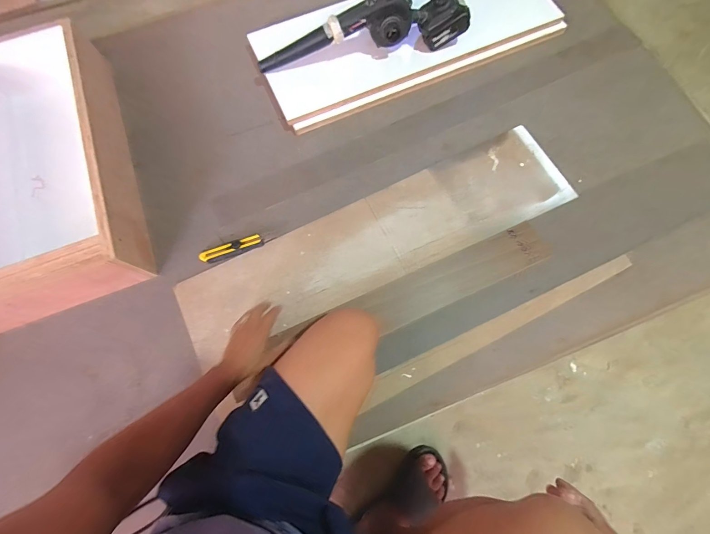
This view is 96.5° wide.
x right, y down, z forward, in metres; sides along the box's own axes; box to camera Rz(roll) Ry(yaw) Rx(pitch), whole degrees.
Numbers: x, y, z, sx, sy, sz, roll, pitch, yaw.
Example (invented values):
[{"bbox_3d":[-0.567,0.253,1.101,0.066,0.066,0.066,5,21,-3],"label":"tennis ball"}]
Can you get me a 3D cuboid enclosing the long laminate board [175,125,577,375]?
[{"bbox_3d":[0.055,-0.069,0.719,0.891,0.021,0.204,-24,77,-6],"label":"long laminate board"}]

